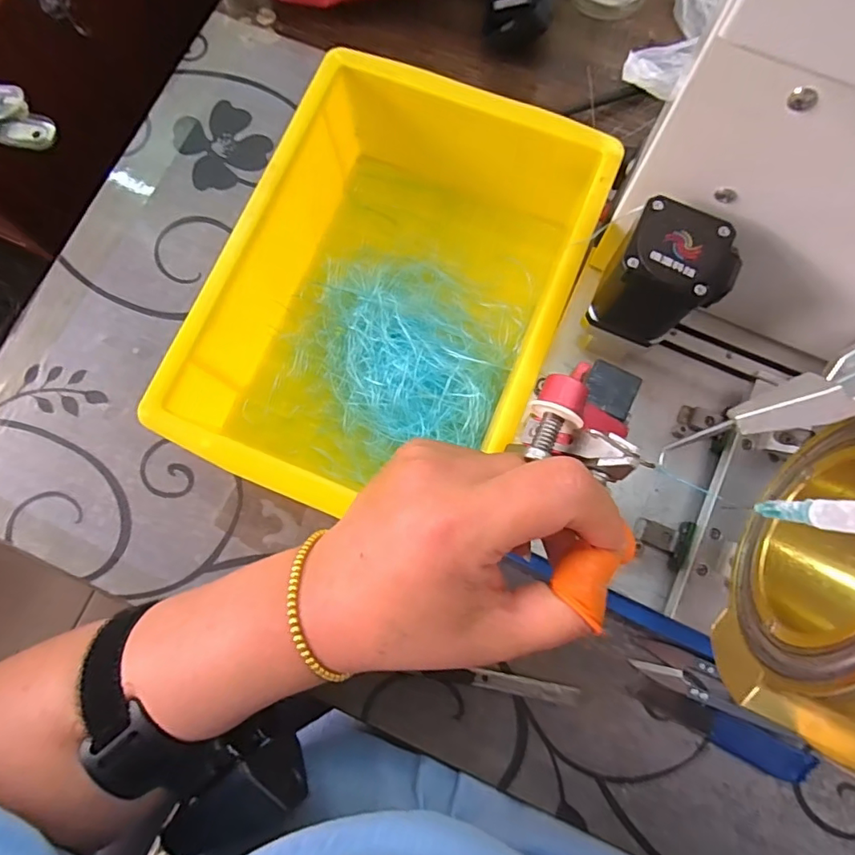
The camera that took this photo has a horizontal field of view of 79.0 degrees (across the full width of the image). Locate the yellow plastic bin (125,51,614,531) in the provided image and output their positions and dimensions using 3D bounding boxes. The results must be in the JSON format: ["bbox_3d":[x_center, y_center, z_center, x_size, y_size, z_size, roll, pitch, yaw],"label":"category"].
[{"bbox_3d":[-0.012,-0.082,0.307,0.175,0.075,0.265,21,79,5],"label":"yellow plastic bin"}]

